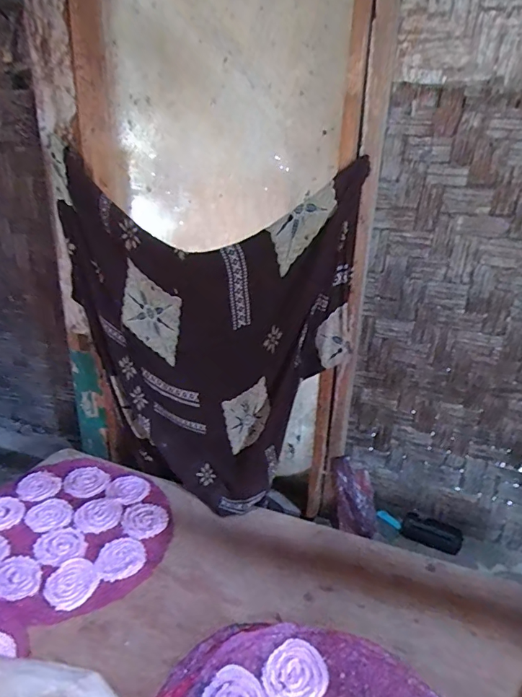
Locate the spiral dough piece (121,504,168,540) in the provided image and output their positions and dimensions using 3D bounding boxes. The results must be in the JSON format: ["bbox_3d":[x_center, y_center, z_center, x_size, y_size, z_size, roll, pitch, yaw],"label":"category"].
[{"bbox_3d":[-0.206,0.302,0.782,0.075,0.013,0.082,2,22,-1],"label":"spiral dough piece"}]

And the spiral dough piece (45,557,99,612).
[{"bbox_3d":[-0.279,0.342,0.650,0.070,0.008,0.076,-15,28,-36],"label":"spiral dough piece"}]

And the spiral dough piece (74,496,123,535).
[{"bbox_3d":[-0.288,0.295,0.784,0.080,0.010,0.077,2,22,-1],"label":"spiral dough piece"}]

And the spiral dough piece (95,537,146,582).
[{"bbox_3d":[-0.221,0.329,0.701,0.071,0.011,0.079,-4,23,-14],"label":"spiral dough piece"}]

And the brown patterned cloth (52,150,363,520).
[{"bbox_3d":[-0.117,-0.010,0.783,0.514,0.599,0.080,8,20,15],"label":"brown patterned cloth"}]

